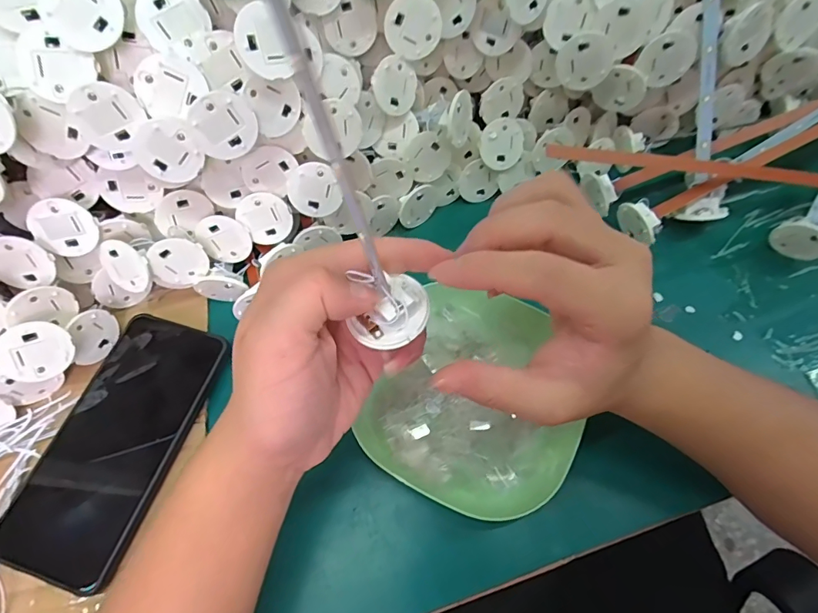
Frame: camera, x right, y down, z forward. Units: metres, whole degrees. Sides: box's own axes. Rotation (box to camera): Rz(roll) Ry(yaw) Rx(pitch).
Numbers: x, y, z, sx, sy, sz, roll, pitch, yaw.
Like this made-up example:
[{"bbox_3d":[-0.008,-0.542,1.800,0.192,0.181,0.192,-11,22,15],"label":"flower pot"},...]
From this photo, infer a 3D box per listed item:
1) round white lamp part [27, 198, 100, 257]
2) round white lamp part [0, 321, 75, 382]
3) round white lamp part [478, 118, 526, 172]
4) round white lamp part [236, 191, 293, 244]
[{"bbox_3d":[-0.226,-0.051,0.297,0.036,0.038,0.004,-38,31,6],"label":"round white lamp part"},{"bbox_3d":[-0.235,0.029,0.285,0.038,0.038,0.004,-22,27,-32],"label":"round white lamp part"},{"bbox_3d":[0.076,-0.131,0.369,0.038,0.037,0.007,-21,27,-7],"label":"round white lamp part"},{"bbox_3d":[-0.103,-0.064,0.329,0.034,0.038,0.004,-26,35,5],"label":"round white lamp part"}]

